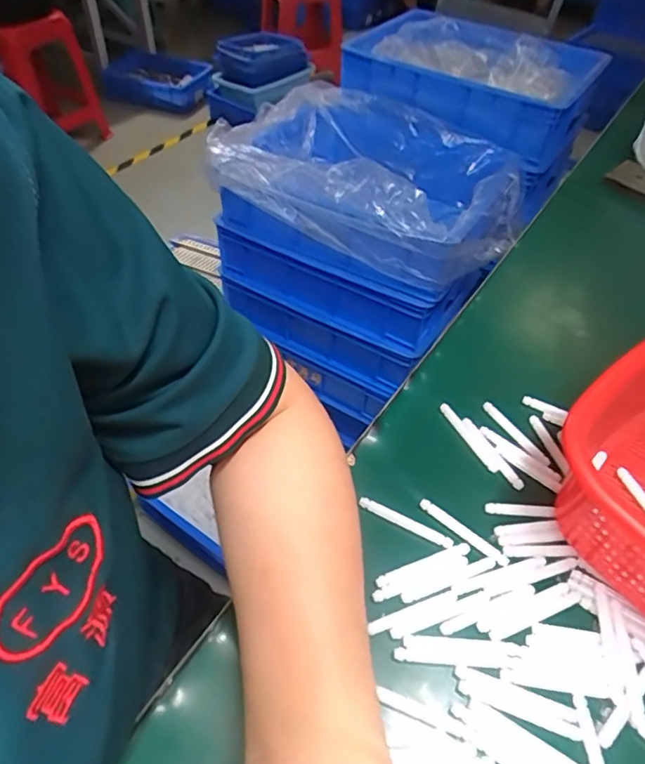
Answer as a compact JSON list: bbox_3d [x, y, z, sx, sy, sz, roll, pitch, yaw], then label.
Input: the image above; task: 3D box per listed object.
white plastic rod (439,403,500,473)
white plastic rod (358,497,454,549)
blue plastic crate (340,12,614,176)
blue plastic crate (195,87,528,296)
[{"bbox_3d":[0.099,0.037,0.372,0.006,0.007,0.057,-22,53,-21],"label":"white plastic rod"},{"bbox_3d":[0.050,0.083,0.326,0.058,0.005,0.006,23,51,17],"label":"white plastic rod"},{"bbox_3d":[0.249,-0.567,1.009,0.411,0.114,0.281,34,55,24],"label":"blue plastic crate"},{"bbox_3d":[0.085,-0.336,0.893,0.466,0.130,0.339,19,50,14],"label":"blue plastic crate"}]

